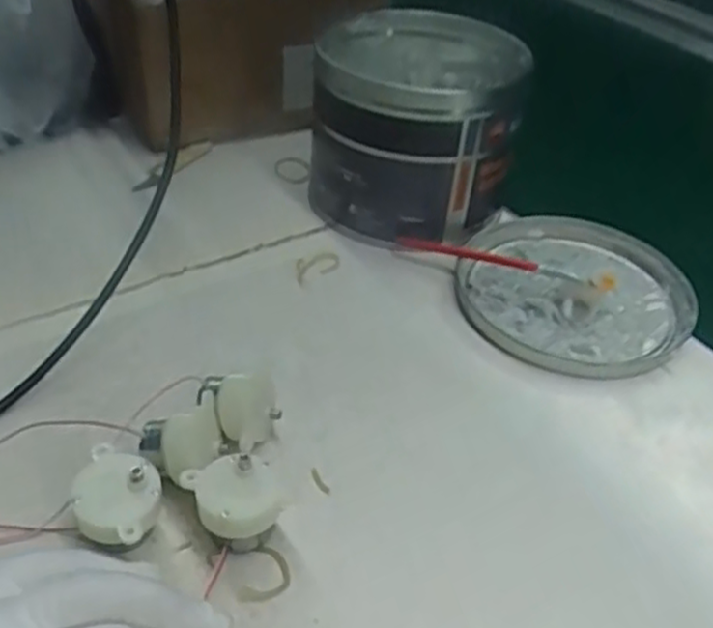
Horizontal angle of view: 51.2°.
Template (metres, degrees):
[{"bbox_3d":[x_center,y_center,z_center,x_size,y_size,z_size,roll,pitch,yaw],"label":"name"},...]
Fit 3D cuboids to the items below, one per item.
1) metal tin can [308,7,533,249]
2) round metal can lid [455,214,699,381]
[{"bbox_3d":[0.037,-0.124,0.485,0.127,0.103,0.140,7,39,3],"label":"metal tin can"},{"bbox_3d":[0.126,-0.017,0.430,0.131,0.018,0.134,3,39,-2],"label":"round metal can lid"}]

